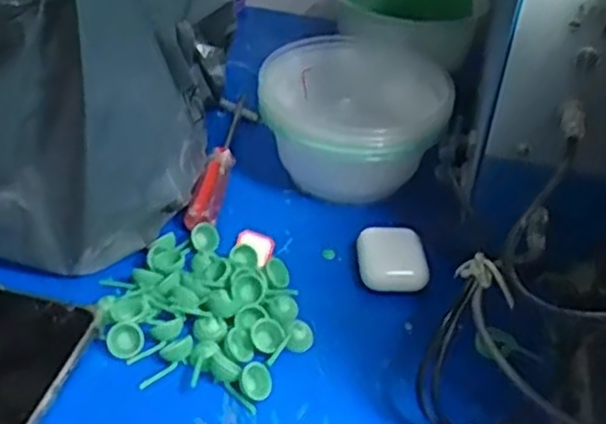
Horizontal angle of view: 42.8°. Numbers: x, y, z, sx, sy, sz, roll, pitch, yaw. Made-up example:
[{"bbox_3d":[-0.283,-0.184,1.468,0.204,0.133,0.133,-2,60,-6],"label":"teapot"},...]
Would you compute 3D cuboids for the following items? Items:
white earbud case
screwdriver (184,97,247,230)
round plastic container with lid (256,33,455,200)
[{"bbox_3d":[0.057,0.030,0.493,0.040,0.018,0.047,-1,38,-7],"label":"white earbud case"},{"bbox_3d":[-0.058,-0.044,0.583,0.020,0.013,0.174,8,37,5],"label":"screwdriver"},{"bbox_3d":[0.040,-0.072,0.581,0.130,0.076,0.108,10,38,8],"label":"round plastic container with lid"}]

